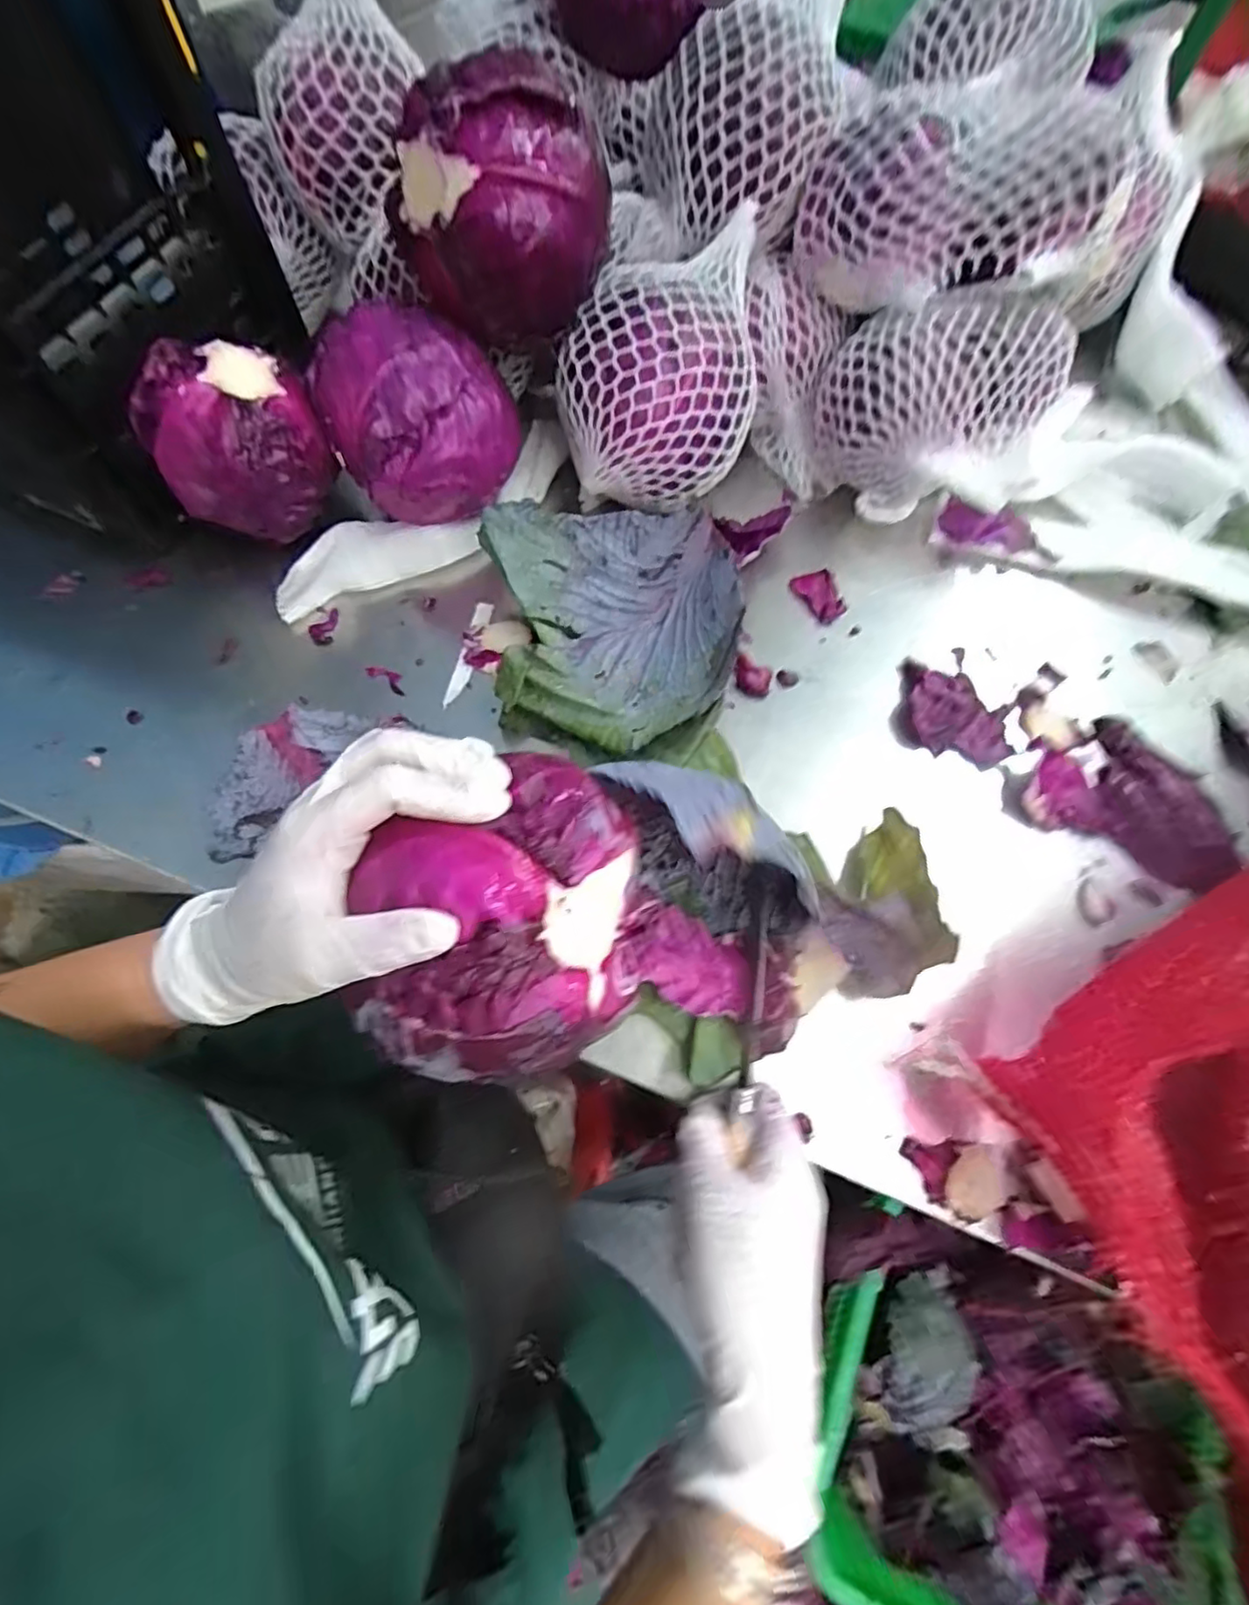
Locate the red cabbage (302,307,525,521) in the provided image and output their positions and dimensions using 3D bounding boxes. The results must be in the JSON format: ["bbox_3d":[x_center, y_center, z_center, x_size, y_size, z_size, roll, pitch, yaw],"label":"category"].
[{"bbox_3d":[-0.137,-0.254,0.441,0.115,0.125,0.099,-26,71,-10],"label":"red cabbage"}]

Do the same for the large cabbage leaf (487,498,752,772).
[{"bbox_3d":[-0.005,-0.107,0.420,0.154,0.060,0.163,-4,69,-1],"label":"large cabbage leaf"}]

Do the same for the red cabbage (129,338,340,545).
[{"bbox_3d":[-0.258,-0.236,0.440,0.089,0.111,0.093,0,69,0],"label":"red cabbage"}]

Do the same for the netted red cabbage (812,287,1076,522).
[{"bbox_3d":[0.235,-0.301,0.472,0.174,0.103,0.117,-31,72,-11],"label":"netted red cabbage"}]

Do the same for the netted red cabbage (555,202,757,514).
[{"bbox_3d":[0.022,-0.286,0.445,0.135,0.117,0.136,-5,69,-2],"label":"netted red cabbage"}]

